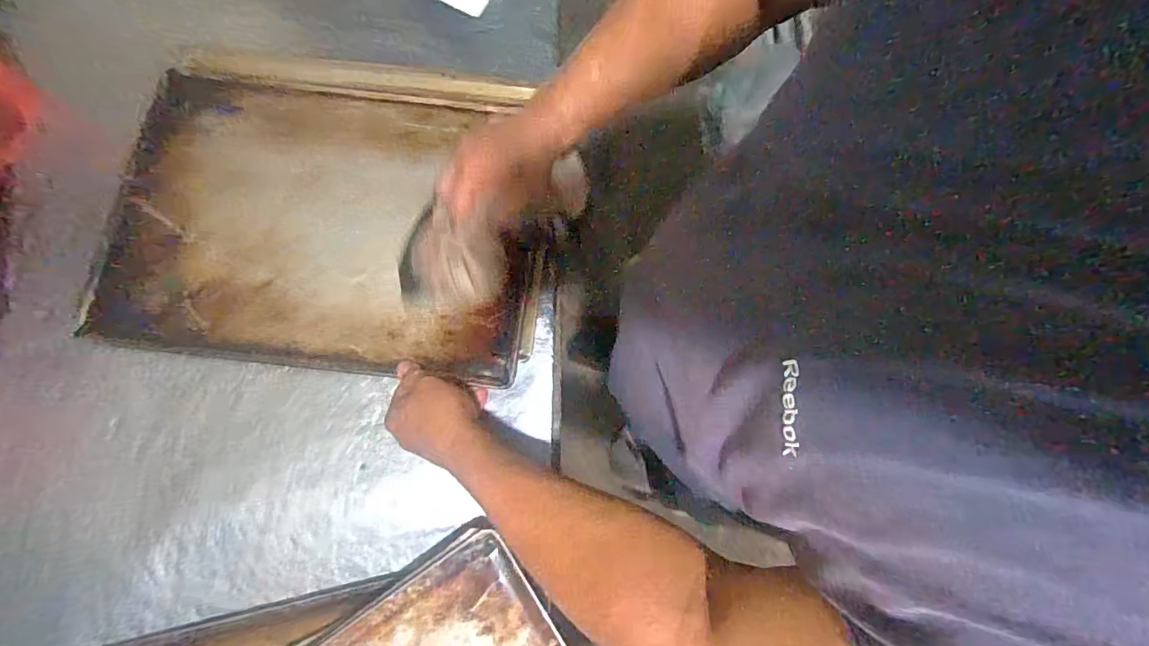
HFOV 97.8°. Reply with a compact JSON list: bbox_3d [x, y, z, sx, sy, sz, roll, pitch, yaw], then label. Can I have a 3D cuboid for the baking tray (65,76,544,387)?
[{"bbox_3d":[-0.265,-0.114,0.543,0.449,0.044,0.323,7,74,4],"label":"baking tray"}]

